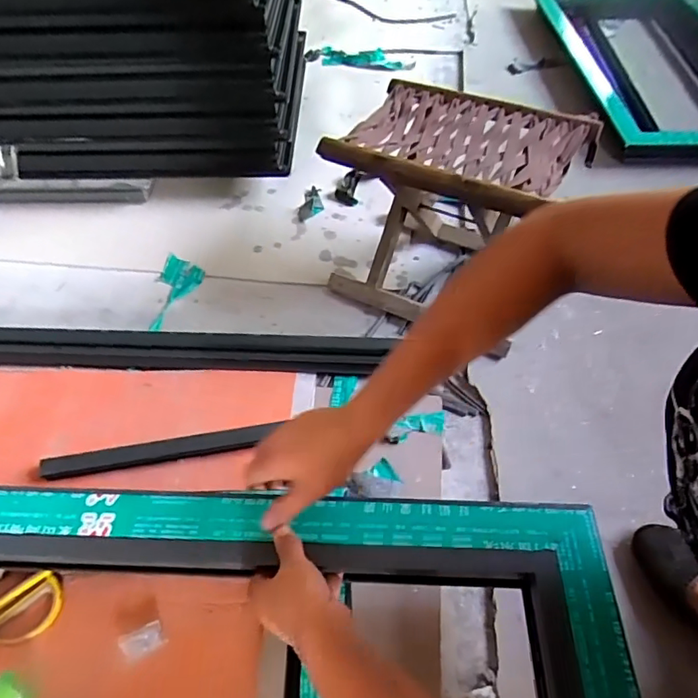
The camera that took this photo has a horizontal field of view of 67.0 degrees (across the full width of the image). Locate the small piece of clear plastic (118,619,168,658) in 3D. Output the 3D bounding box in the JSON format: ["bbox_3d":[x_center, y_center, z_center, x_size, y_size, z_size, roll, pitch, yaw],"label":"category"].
[{"bbox_3d":[-0.221,0.308,0.560,0.045,0.015,0.028,-19,52,-15],"label":"small piece of clear plastic"}]

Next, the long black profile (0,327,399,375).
[{"bbox_3d":[-0.555,-0.007,0.821,1.217,0.028,0.062,2,49,2],"label":"long black profile"}]

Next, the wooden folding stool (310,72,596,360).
[{"bbox_3d":[0.152,-0.206,0.818,0.306,0.290,0.229,24,54,20],"label":"wooden folding stool"}]

